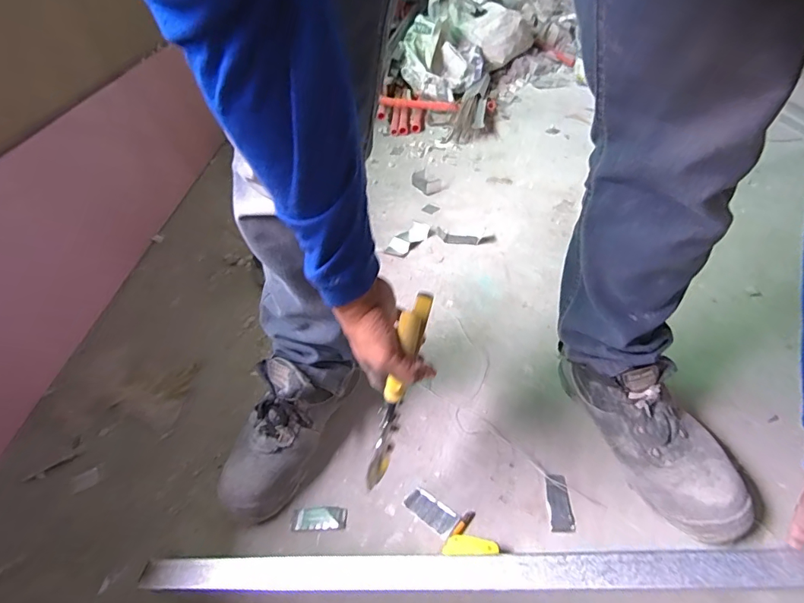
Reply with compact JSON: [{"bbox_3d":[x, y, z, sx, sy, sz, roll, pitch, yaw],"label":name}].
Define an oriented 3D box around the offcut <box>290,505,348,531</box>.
[{"bbox_3d":[-0.108,0.282,0.597,0.071,0.004,0.030,-3,44,4],"label":"offcut"}]

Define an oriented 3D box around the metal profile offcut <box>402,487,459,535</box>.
[{"bbox_3d":[0.036,0.269,0.595,0.066,0.004,0.034,27,53,30],"label":"metal profile offcut"}]

